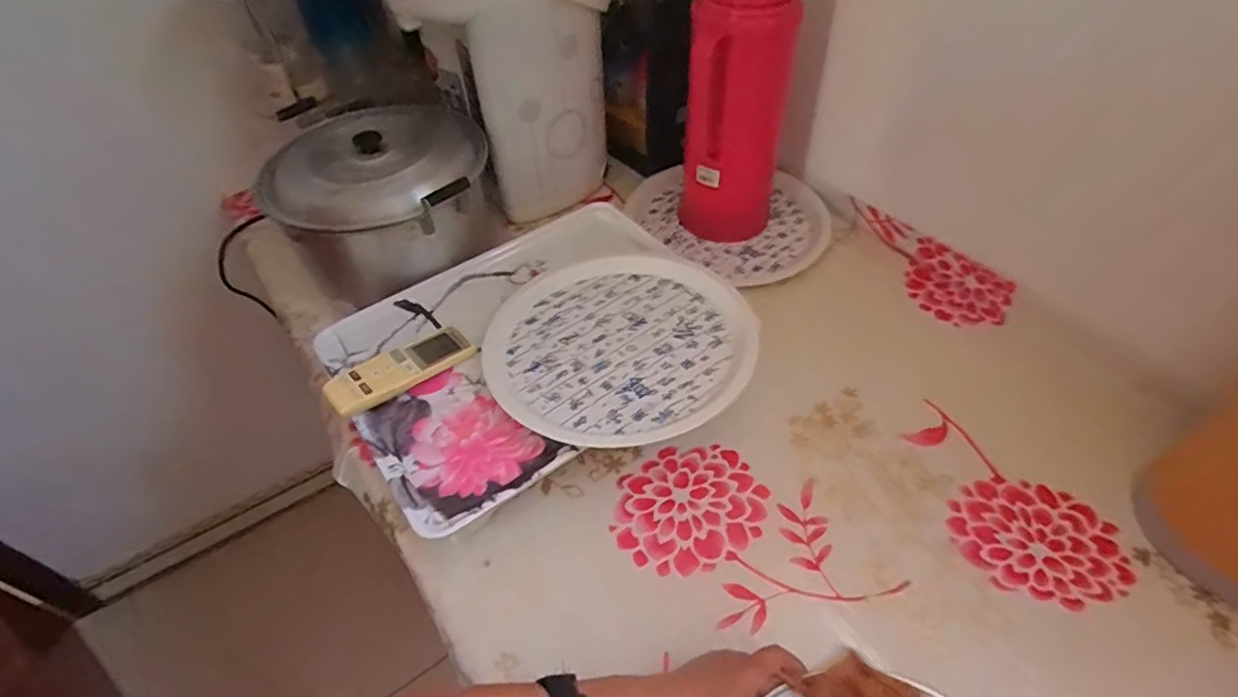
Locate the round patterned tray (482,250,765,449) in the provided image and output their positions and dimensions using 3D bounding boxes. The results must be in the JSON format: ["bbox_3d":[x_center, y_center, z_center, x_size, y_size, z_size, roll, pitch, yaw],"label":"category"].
[{"bbox_3d":[0.010,-0.018,0.684,0.288,0.034,0.302,-1,49,2],"label":"round patterned tray"}]

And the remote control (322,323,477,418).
[{"bbox_3d":[-0.234,0.021,0.655,0.155,0.022,0.052,-29,69,-34],"label":"remote control"}]

